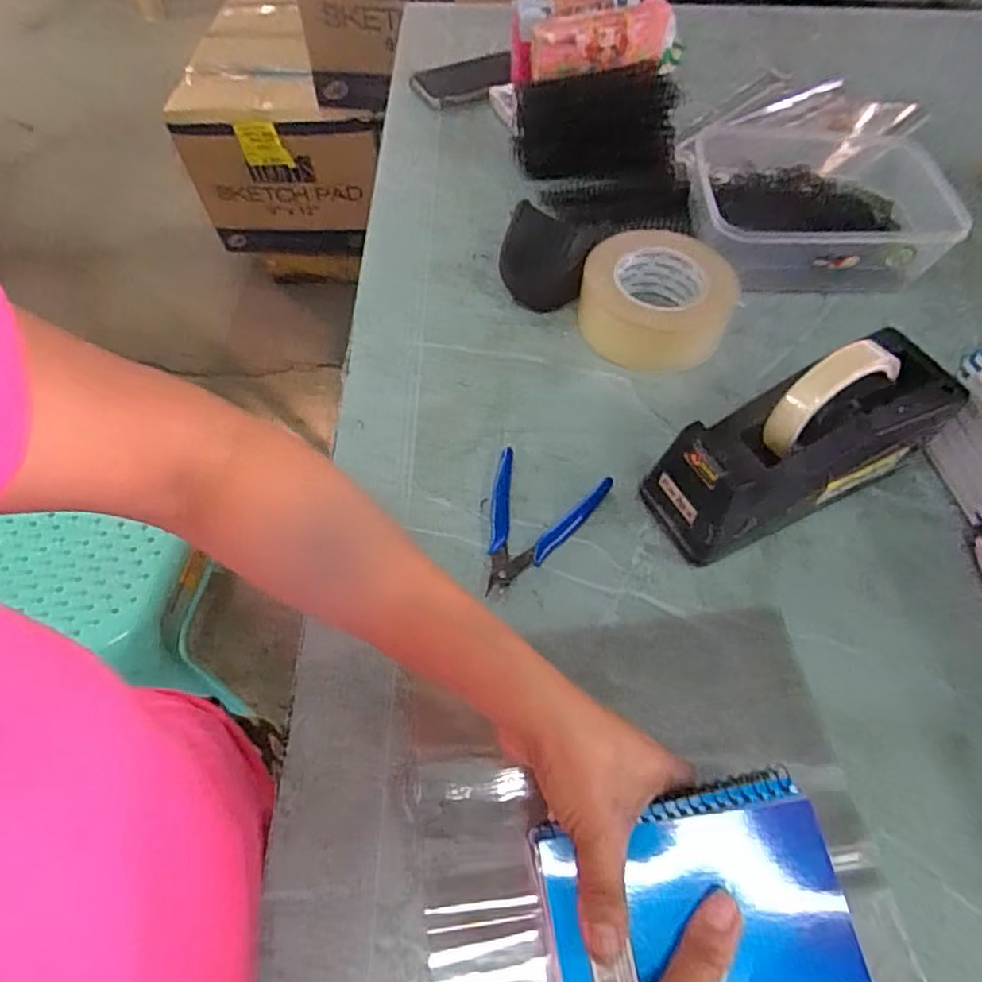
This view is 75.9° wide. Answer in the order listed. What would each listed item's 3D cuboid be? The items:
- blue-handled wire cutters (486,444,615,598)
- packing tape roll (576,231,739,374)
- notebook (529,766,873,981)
[{"bbox_3d":[0.028,0.024,0.460,0.084,0.007,0.114,22,59,11],"label":"blue-handled wire cutters"},{"bbox_3d":[0.143,-0.172,0.560,0.125,0.061,0.126,1,57,-2],"label":"packing tape roll"},{"bbox_3d":[0.092,0.190,0.286,0.132,0.013,0.095,-13,60,0],"label":"notebook"}]

